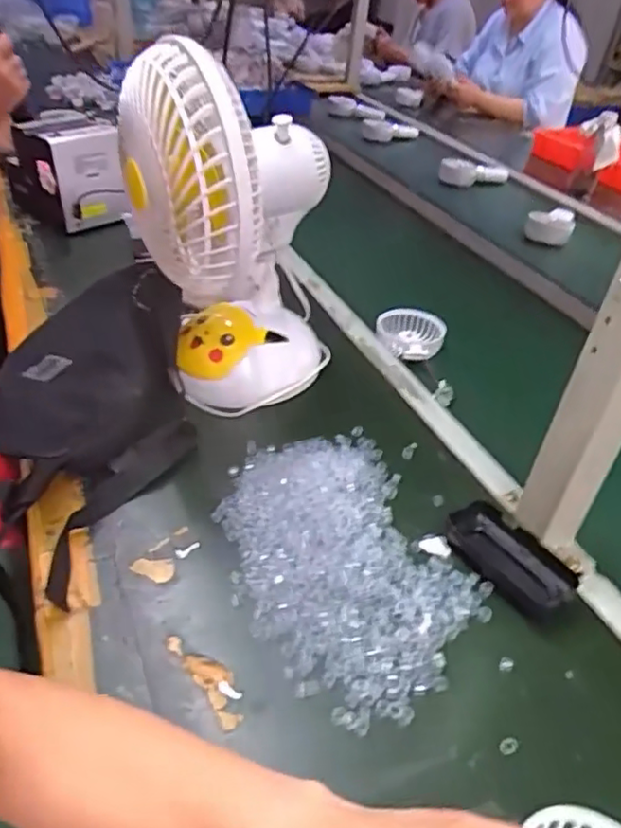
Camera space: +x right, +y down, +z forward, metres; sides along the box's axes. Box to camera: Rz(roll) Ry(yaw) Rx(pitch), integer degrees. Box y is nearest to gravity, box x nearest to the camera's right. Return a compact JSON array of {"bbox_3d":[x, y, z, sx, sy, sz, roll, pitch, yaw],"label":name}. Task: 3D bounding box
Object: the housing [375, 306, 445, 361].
[{"bbox_3d":[0.135,-0.105,0.838,0.084,0.037,0.093,3,37,-4],"label":"housing"}]

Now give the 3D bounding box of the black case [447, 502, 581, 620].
[{"bbox_3d":[0.164,0.118,0.519,0.053,0.021,0.106,-22,45,-33],"label":"black case"}]

